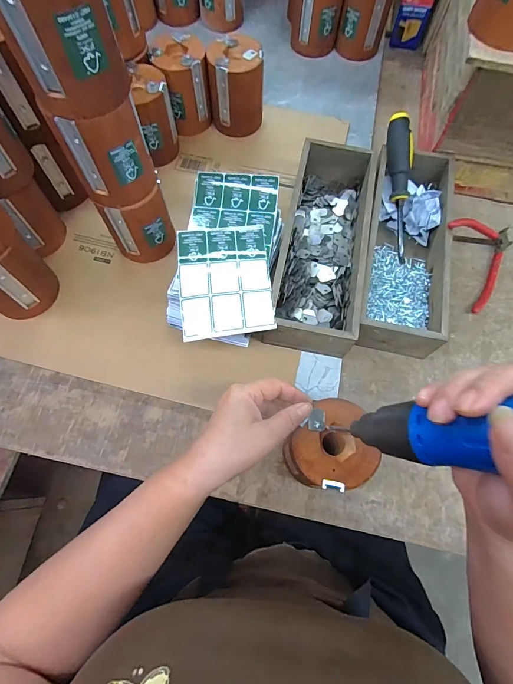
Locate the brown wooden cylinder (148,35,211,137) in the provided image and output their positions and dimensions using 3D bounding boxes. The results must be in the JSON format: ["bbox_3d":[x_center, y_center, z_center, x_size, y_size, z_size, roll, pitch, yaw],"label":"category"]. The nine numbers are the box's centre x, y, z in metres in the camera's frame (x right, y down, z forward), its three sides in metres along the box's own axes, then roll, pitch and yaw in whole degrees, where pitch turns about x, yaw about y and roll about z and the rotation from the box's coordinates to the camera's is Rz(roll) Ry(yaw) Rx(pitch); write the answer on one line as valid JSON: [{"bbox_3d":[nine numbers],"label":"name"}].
[{"bbox_3d":[-0.107,-0.379,0.526,0.073,0.099,0.078,-27,72,-10],"label":"brown wooden cylinder"}]

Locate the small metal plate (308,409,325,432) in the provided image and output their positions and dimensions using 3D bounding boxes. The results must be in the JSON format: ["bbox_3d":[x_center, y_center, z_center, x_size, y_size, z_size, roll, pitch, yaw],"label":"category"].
[{"bbox_3d":[0.054,0.070,0.316,0.015,0.004,0.019,5,69,1],"label":"small metal plate"}]

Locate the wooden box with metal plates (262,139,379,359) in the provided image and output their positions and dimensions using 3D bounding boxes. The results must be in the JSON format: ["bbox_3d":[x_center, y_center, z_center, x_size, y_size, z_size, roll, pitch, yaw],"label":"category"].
[{"bbox_3d":[0.087,-0.128,0.454,0.099,0.073,0.290,12,69,4],"label":"wooden box with metal plates"}]

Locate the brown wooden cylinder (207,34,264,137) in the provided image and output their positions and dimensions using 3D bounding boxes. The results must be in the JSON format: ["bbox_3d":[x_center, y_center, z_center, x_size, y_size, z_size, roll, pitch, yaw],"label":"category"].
[{"bbox_3d":[-0.029,-0.379,0.533,0.079,0.103,0.072,1,69,-1],"label":"brown wooden cylinder"}]

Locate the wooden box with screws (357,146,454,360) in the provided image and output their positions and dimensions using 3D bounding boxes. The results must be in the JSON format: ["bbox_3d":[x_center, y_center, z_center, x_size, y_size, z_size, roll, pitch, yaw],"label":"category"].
[{"bbox_3d":[0.190,-0.123,0.461,0.101,0.064,0.286,13,70,4],"label":"wooden box with screws"}]

